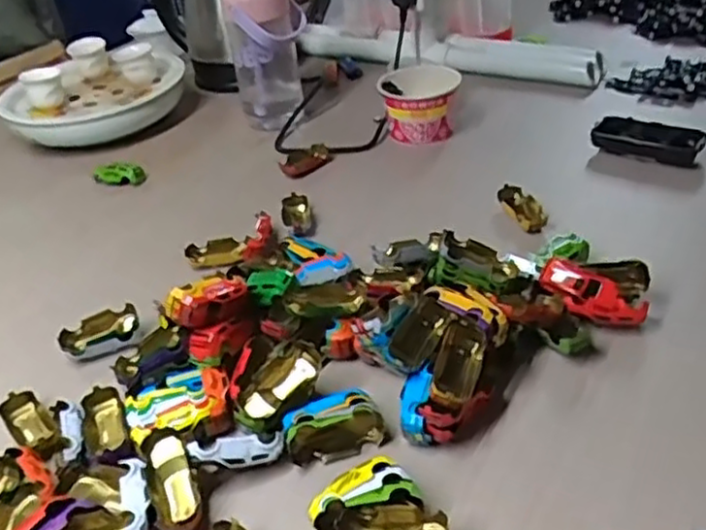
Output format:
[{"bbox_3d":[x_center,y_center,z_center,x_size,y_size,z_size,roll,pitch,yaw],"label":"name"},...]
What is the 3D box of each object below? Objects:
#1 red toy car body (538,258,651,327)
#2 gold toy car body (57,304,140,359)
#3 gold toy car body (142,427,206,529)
[{"bbox_3d":[0.184,0.023,0.549,0.082,0.024,0.032,32,49,22],"label":"red toy car body"},{"bbox_3d":[-0.212,0.056,0.597,0.065,0.020,0.034,-17,36,-13],"label":"gold toy car body"},{"bbox_3d":[-0.116,0.142,0.460,0.028,0.023,0.071,-19,53,-16],"label":"gold toy car body"}]

